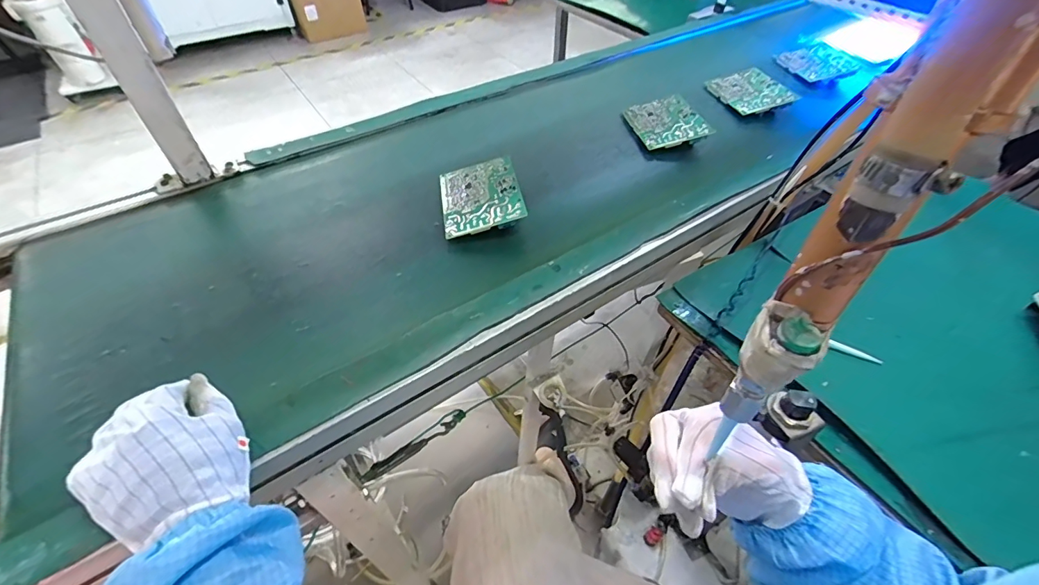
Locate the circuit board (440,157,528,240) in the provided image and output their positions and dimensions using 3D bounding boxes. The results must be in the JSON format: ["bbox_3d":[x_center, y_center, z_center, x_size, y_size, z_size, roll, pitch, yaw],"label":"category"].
[{"bbox_3d":[-0.048,-0.120,0.582,0.099,0.024,0.136,-16,49,3],"label":"circuit board"}]

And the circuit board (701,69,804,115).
[{"bbox_3d":[0.412,-0.366,0.808,0.124,0.020,0.133,-24,52,-8],"label":"circuit board"}]

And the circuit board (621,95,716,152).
[{"bbox_3d":[0.230,-0.266,0.705,0.103,0.011,0.125,-12,49,5],"label":"circuit board"}]

